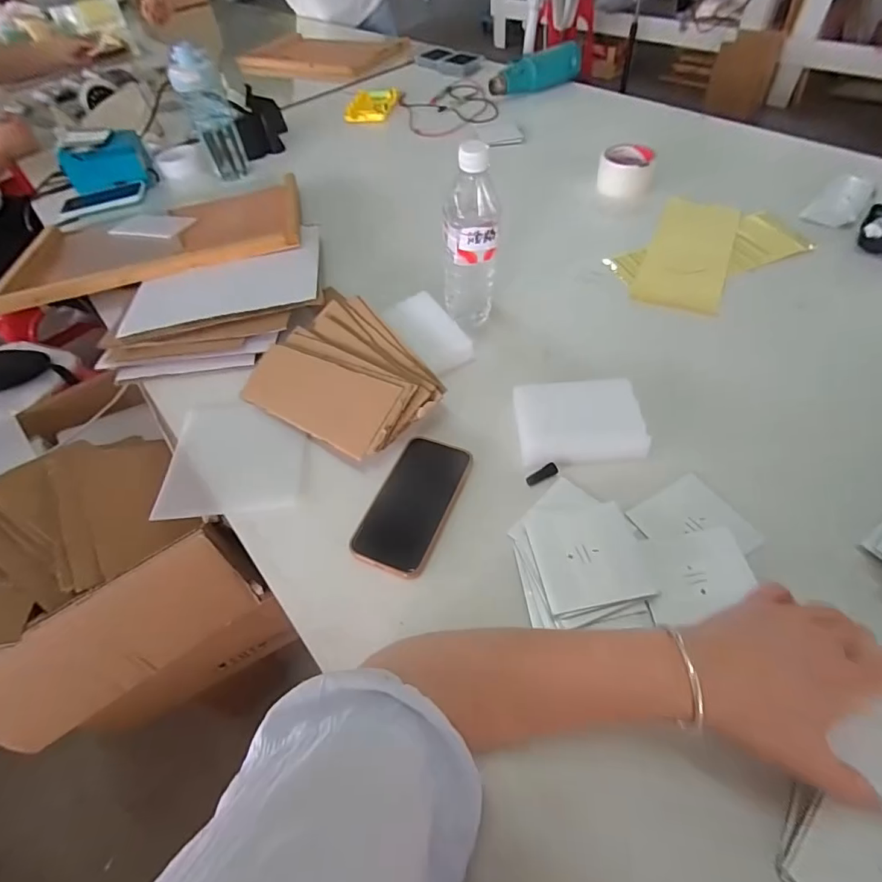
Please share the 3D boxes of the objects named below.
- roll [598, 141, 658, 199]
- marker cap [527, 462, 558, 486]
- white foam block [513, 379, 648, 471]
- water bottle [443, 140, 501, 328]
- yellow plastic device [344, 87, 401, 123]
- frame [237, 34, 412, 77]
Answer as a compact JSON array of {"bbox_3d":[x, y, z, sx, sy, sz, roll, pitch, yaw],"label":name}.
[{"bbox_3d":[0.331,-0.484,0.834,0.097,0.052,0.095,4,54,9],"label":"roll"},{"bbox_3d":[0.107,0.035,0.493,0.034,0.012,0.011,-21,55,-10],"label":"marker cap"},{"bbox_3d":[0.151,-0.022,0.518,0.128,0.027,0.102,-3,53,3],"label":"white foam block"},{"bbox_3d":[0.036,-0.231,0.565,0.068,0.219,0.056,-2,53,5],"label":"water bottle"},{"bbox_3d":[-0.169,-0.839,1.164,0.119,0.016,0.181,3,54,8],"label":"yellow plastic device"},{"bbox_3d":[-0.378,-1.213,1.466,0.573,0.032,0.307,23,59,21],"label":"frame"}]

